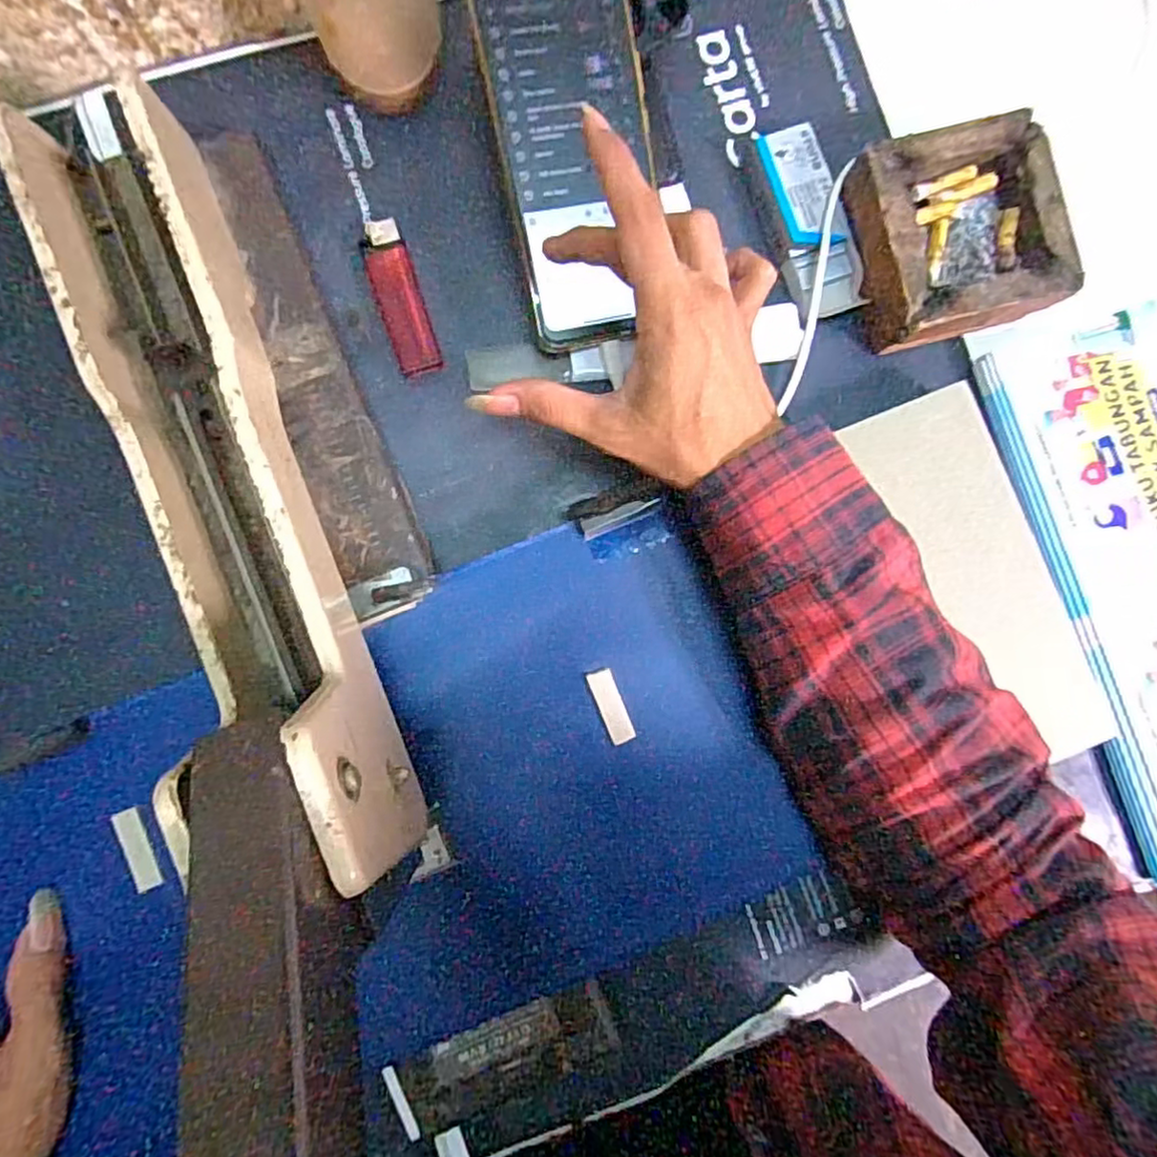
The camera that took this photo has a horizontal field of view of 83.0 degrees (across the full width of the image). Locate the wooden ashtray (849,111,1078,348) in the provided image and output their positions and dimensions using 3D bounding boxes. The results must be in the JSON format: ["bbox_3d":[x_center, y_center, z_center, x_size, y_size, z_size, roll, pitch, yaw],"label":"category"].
[{"bbox_3d":[0.199,-0.179,0.346,0.103,0.039,0.105,-12,88,-5],"label":"wooden ashtray"}]

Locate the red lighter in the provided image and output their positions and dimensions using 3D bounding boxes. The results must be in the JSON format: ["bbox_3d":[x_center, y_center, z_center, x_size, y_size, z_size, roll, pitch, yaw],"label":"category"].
[{"bbox_3d":[-0.095,-0.149,0.347,0.023,0.012,0.080,-17,88,-5],"label":"red lighter"}]

